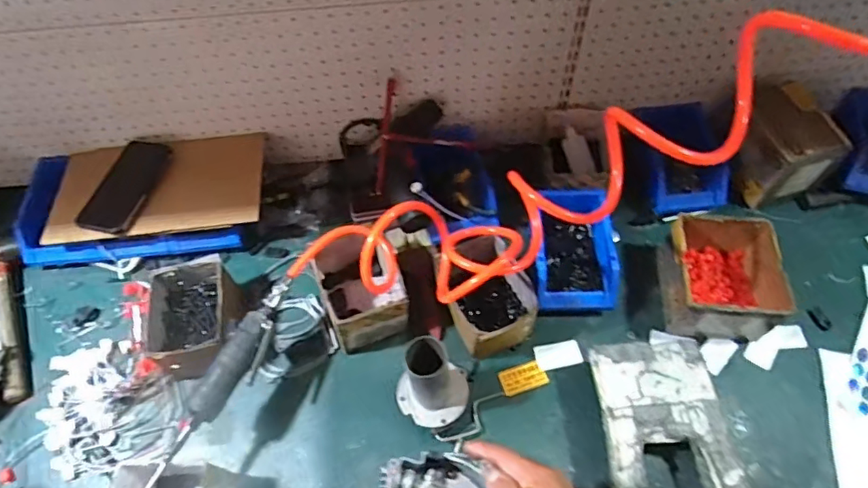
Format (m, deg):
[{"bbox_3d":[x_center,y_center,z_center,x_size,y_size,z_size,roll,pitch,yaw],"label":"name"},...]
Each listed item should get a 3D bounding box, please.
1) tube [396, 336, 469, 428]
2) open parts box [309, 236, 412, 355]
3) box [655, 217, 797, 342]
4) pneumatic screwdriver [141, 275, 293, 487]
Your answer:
[{"bbox_3d":[-0.004,0.176,0.702,0.096,0.108,0.093,10,59,8],"label":"tube"},{"bbox_3d":[-0.107,0.061,0.801,0.111,0.102,0.163,-19,59,-10],"label":"open parts box"},{"bbox_3d":[0.411,0.052,0.796,0.136,0.119,0.162,-2,58,1],"label":"box"},{"bbox_3d":[-0.276,0.198,0.671,0.056,0.054,0.366,22,61,15],"label":"pneumatic screwdriver"}]

